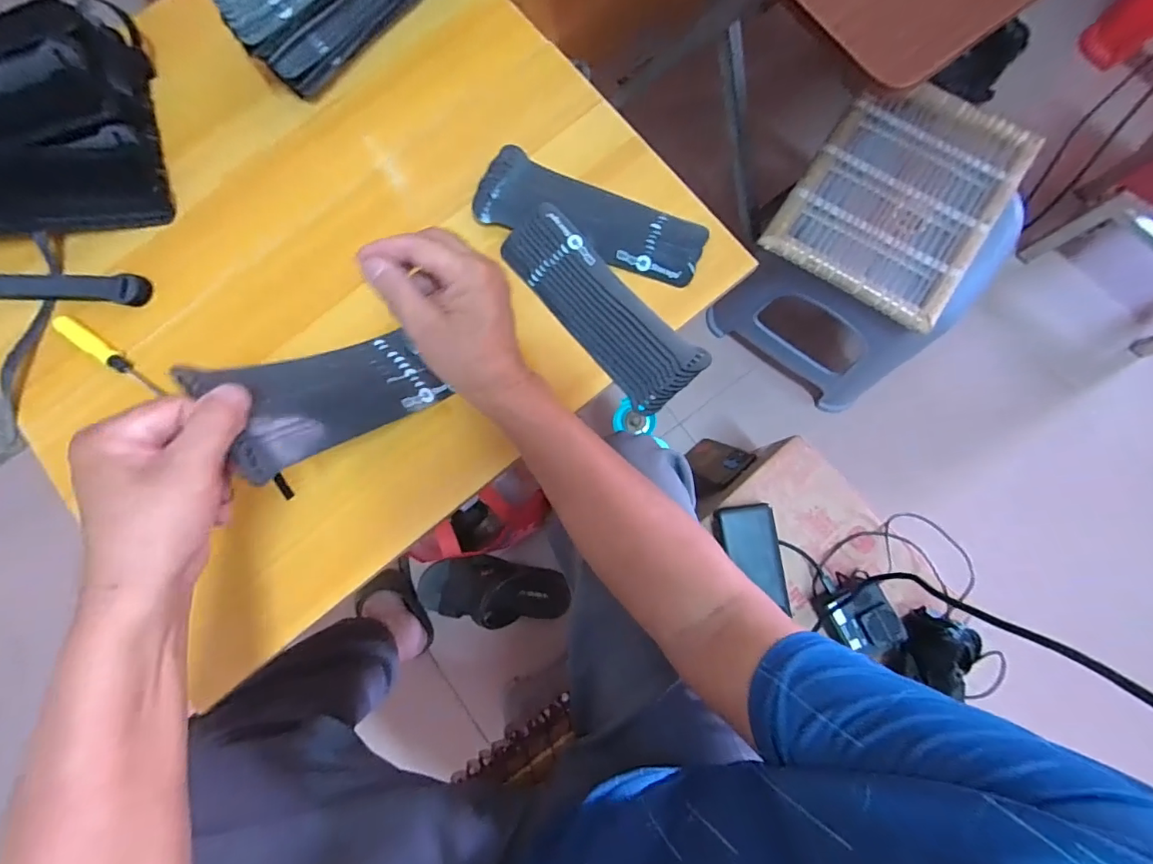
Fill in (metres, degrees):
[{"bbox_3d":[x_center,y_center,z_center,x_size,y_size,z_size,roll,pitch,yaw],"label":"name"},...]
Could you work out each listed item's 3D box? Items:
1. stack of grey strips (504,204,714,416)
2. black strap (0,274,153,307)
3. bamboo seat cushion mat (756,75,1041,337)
[{"bbox_3d":[0.020,-0.107,0.438,0.065,0.019,0.197,-41,83,-3],"label":"stack of grey strips"},{"bbox_3d":[-0.487,-0.130,0.459,0.194,0.019,0.028,2,83,2],"label":"black strap"},{"bbox_3d":[0.414,-0.306,0.645,0.225,0.026,0.300,34,85,6],"label":"bamboo seat cushion mat"}]

